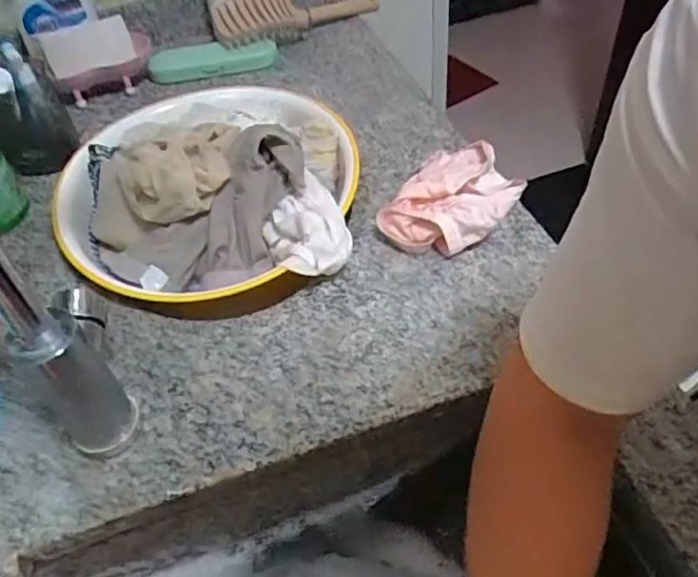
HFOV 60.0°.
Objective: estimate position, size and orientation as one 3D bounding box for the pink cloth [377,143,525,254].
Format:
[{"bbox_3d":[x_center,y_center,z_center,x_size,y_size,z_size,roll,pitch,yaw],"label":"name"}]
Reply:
[{"bbox_3d":[0.104,-0.091,0.582,0.101,0.038,0.146,21,54,23],"label":"pink cloth"}]

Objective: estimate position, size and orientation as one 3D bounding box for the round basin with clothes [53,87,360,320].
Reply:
[{"bbox_3d":[-0.144,-0.122,0.604,0.281,0.094,0.314,-14,48,-6],"label":"round basin with clothes"}]

